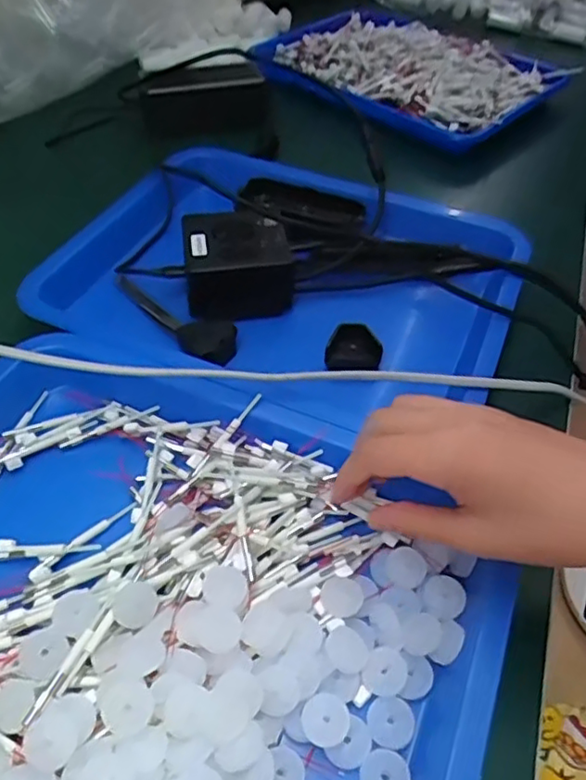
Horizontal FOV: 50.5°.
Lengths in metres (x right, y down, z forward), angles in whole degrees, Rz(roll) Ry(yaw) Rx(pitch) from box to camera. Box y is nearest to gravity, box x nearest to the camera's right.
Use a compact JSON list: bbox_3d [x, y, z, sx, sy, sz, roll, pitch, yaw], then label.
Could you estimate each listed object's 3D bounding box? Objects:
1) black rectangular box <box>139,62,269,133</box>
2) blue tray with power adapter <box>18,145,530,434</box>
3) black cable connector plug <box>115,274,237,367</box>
[{"bbox_3d":[-0.087,-0.291,0.616,0.123,0.056,0.027,-4,49,-7],"label":"black rectangular box"},{"bbox_3d":[0.001,-0.076,0.469,0.314,0.077,0.251,17,50,11],"label":"blue tray with power adapter"},{"bbox_3d":[-0.083,-0.060,0.448,0.040,0.015,0.134,-33,58,-28],"label":"black cable connector plug"}]

